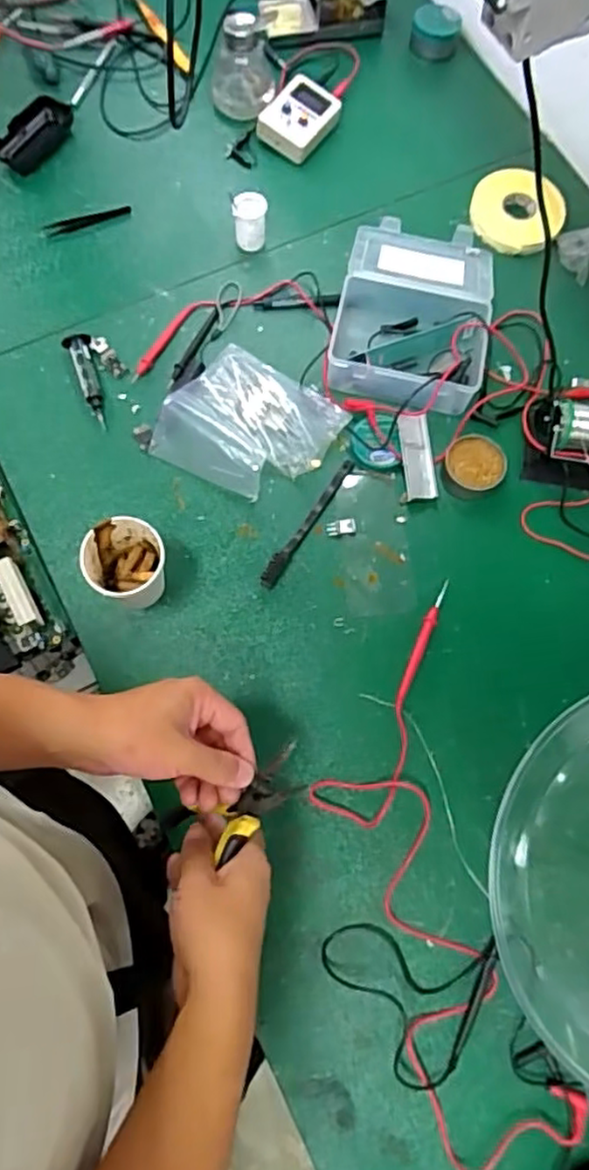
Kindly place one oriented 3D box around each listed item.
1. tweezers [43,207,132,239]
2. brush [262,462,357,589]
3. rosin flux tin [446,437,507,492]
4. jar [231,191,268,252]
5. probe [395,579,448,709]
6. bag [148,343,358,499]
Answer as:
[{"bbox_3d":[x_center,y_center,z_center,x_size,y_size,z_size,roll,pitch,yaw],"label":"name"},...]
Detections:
[{"bbox_3d":[-0.250,-0.441,0.818,0.103,0.012,0.019,-19,74,-7],"label":"tweezers"},{"bbox_3d":[0.014,-0.067,0.708,0.018,0.013,0.165,31,75,8],"label":"brush"},{"bbox_3d":[0.193,-0.128,0.730,0.061,0.035,0.061,18,73,5],"label":"rosin flux tin"},{"bbox_3d":[-0.052,-0.423,0.792,0.038,0.056,0.039,0,73,-1],"label":"jar"},{"bbox_3d":[0.128,0.057,0.676,0.012,0.015,0.142,23,74,6],"label":"probe"},{"bbox_3d":[-0.049,-0.173,0.725,0.164,0.026,0.150,31,75,8],"label":"bag"}]

